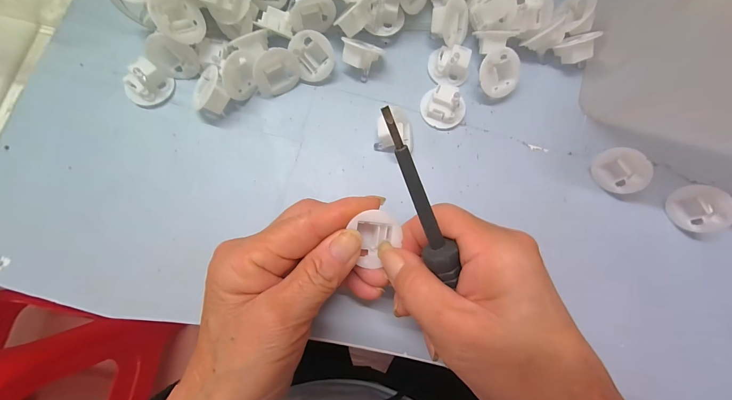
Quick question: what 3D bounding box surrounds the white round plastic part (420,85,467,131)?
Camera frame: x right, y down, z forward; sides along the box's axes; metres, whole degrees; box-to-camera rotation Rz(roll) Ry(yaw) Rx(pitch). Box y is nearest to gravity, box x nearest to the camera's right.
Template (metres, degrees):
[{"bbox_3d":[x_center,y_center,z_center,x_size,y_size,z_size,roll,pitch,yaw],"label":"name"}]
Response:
[{"bbox_3d":[0.058,-0.068,0.223,0.032,0.021,0.029,-4,80,-1],"label":"white round plastic part"}]

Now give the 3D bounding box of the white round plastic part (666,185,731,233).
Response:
[{"bbox_3d":[0.226,0.006,0.208,0.009,0.032,0.032,-17,86,-29],"label":"white round plastic part"}]

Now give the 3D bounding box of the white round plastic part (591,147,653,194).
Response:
[{"bbox_3d":[0.177,-0.021,0.213,0.009,0.031,0.032,-29,90,-32],"label":"white round plastic part"}]

